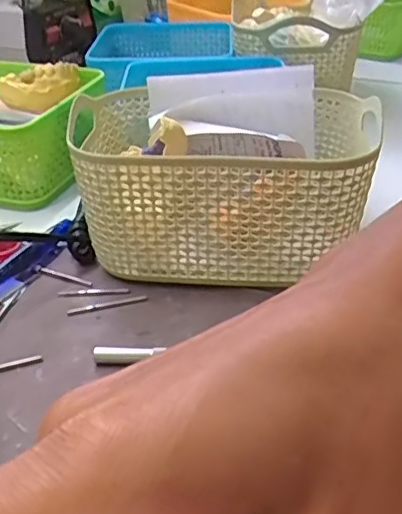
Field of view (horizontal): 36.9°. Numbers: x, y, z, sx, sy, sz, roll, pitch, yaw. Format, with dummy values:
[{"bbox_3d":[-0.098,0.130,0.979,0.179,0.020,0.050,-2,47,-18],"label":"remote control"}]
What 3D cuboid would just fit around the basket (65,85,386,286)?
[{"bbox_3d":[0.012,-0.044,0.362,0.161,0.082,0.111,2,34,7],"label":"basket"}]

